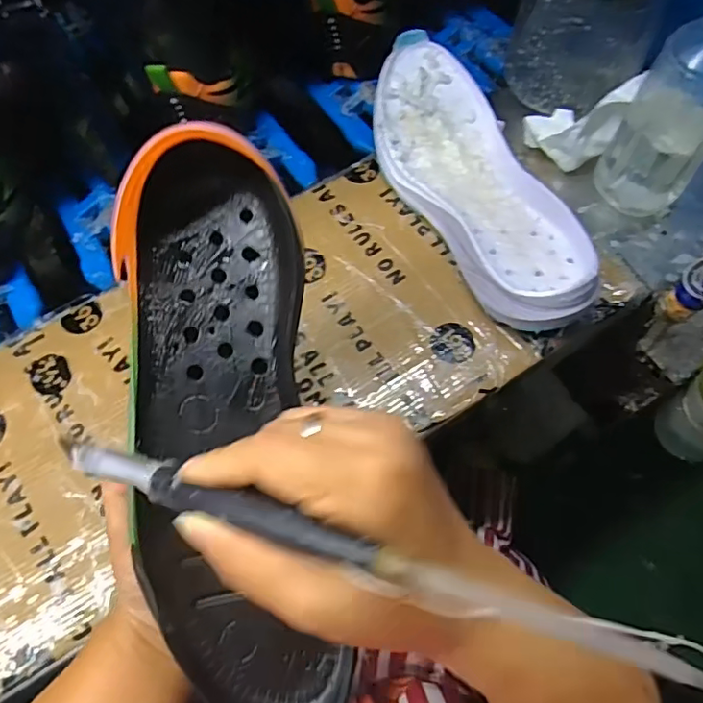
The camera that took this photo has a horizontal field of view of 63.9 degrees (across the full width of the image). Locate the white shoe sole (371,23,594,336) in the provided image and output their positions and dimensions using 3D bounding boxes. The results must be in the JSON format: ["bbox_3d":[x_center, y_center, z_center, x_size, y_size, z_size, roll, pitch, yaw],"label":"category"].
[{"bbox_3d":[0.096,-0.135,0.454,0.100,0.053,0.274,-22,66,-7],"label":"white shoe sole"}]

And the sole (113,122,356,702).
[{"bbox_3d":[-0.061,0.044,0.268,0.088,0.043,0.285,-5,89,1],"label":"sole"}]

